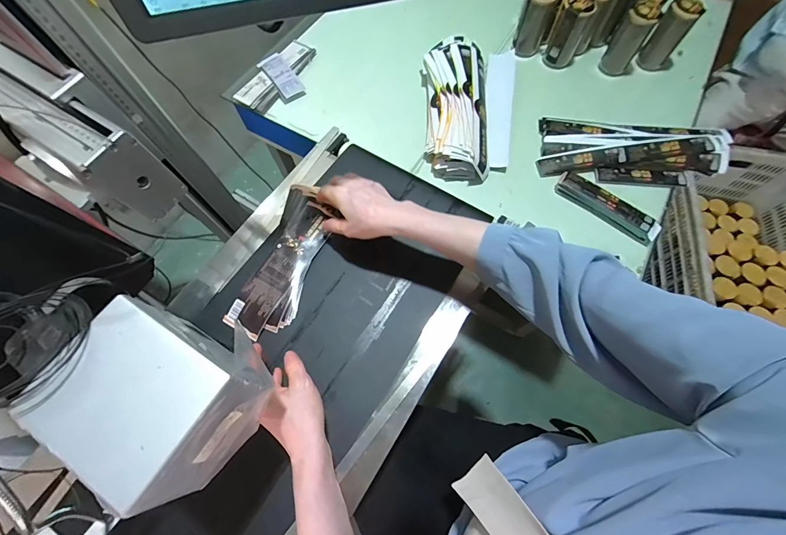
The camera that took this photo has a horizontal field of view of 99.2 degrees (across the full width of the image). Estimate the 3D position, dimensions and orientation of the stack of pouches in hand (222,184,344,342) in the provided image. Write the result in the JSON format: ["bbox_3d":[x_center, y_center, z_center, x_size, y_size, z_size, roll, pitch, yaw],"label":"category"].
[{"bbox_3d":[-0.167,-0.018,0.534,0.091,0.014,0.254,16,70,5],"label":"stack of pouches in hand"}]

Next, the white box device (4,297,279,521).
[{"bbox_3d":[-0.172,0.094,0.263,0.118,0.087,0.111,34,71,11],"label":"white box device"}]

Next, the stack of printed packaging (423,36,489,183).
[{"bbox_3d":[0.141,-0.373,0.755,0.137,0.075,0.383,1,67,1],"label":"stack of printed packaging"}]

